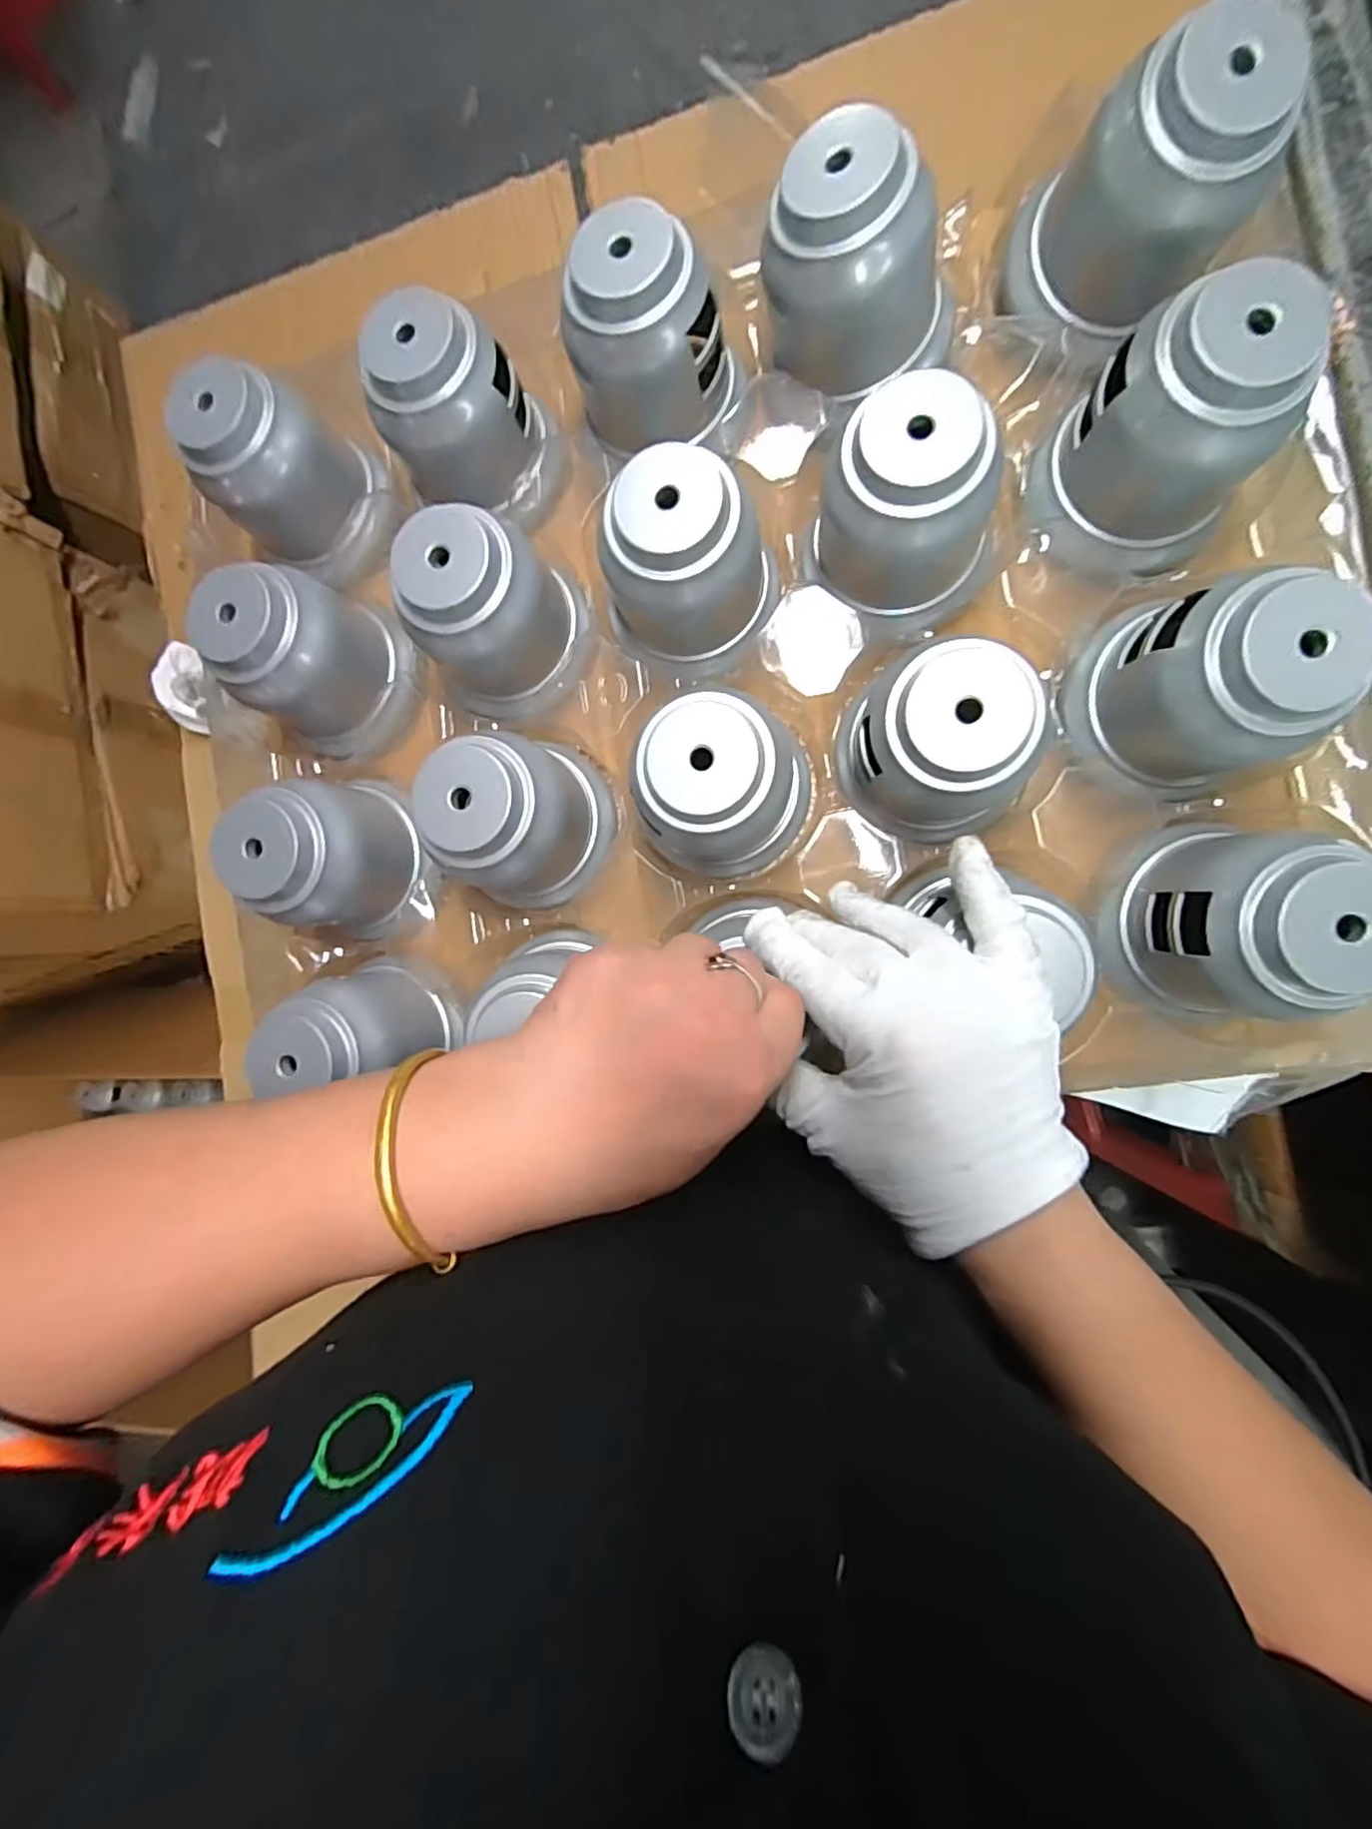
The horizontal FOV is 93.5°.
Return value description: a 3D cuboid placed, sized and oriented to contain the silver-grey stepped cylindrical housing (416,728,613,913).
[{"bbox_3d":[-0.083,-0.047,0.319,0.078,0.088,0.082,-6,89,10],"label":"silver-grey stepped cylindrical housing"}]

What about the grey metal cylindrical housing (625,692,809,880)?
[{"bbox_3d":[0.018,-0.055,0.302,0.069,0.085,0.069,0,90,10],"label":"grey metal cylindrical housing"}]

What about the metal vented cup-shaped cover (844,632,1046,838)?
[{"bbox_3d":[0.109,-0.072,0.282,0.068,0.076,0.069,-17,87,9],"label":"metal vented cup-shaped cover"}]

